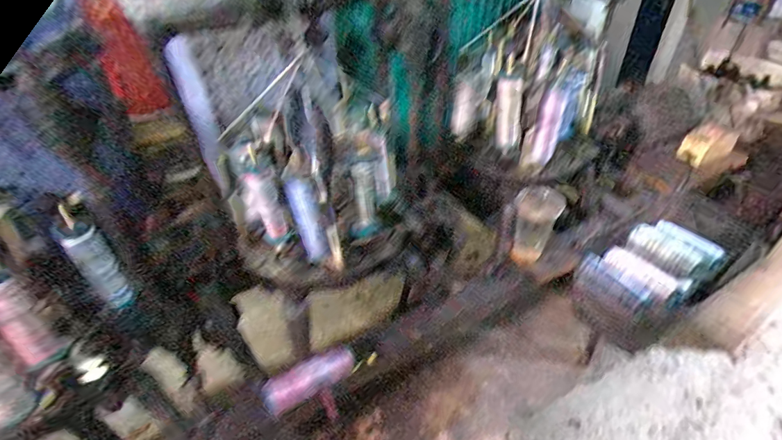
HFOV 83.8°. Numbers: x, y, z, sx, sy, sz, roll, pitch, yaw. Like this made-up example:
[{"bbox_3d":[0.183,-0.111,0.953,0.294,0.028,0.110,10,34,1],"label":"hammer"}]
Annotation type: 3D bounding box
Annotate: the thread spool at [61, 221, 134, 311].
[{"bbox_3d":[-0.416,0.064,0.623,0.041,0.150,0.042,25,50,27],"label":"thread spool"}]

